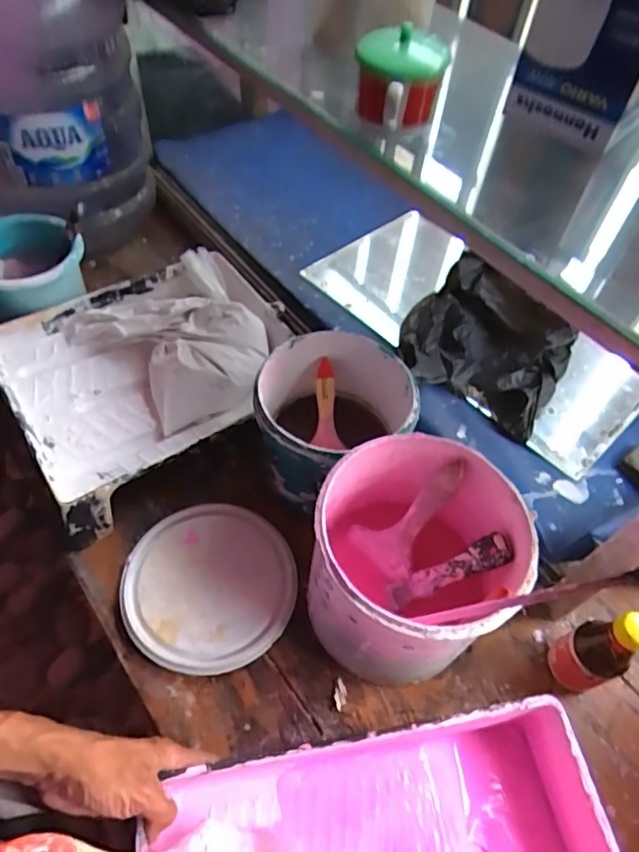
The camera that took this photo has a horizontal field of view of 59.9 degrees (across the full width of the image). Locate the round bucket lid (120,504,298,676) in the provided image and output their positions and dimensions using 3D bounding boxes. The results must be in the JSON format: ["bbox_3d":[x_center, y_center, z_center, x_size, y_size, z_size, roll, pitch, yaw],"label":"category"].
[{"bbox_3d":[-0.115,0.166,0.593,0.173,0.026,0.177,1,54,-2],"label":"round bucket lid"}]

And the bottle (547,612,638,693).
[{"bbox_3d":[0.259,0.213,0.522,0.043,0.145,0.042,1,54,-2],"label":"bottle"}]

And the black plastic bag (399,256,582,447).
[{"bbox_3d":[0.220,-0.111,0.733,0.202,0.074,0.197,27,57,16],"label":"black plastic bag"}]

